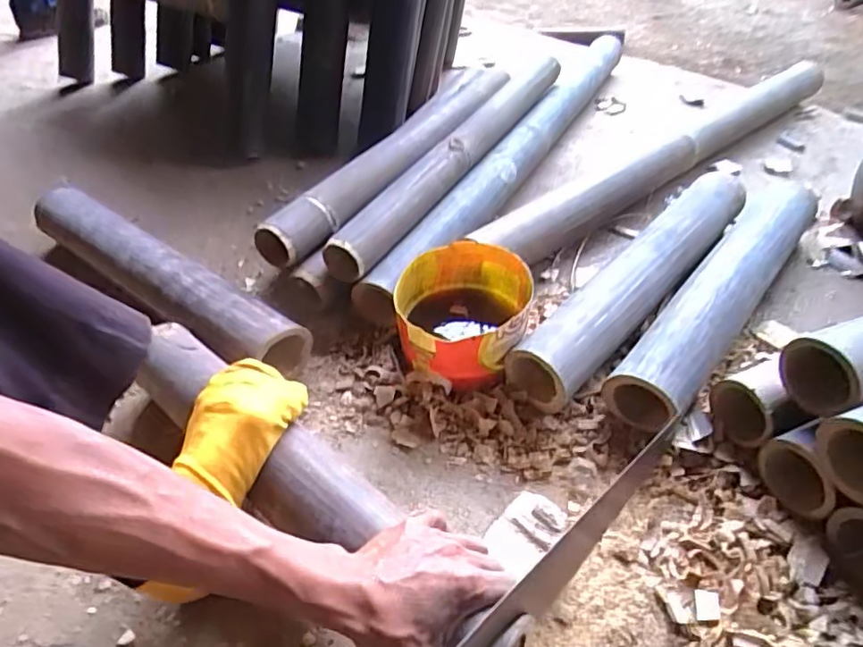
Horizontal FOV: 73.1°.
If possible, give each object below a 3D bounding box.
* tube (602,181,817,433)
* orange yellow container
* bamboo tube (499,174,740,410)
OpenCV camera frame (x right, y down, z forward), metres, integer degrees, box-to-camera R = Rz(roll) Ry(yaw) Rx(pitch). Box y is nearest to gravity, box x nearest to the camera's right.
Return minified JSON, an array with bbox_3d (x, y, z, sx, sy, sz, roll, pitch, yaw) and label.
[{"bbox_3d":[0.359,-0.047,0.707,0.079,0.072,0.461,31,53,27],"label":"tube"},{"bbox_3d":[0.034,-0.007,0.678,0.147,0.095,0.153,5,46,6],"label":"orange yellow container"},{"bbox_3d":[0.262,-0.060,0.722,0.082,0.080,0.464,34,55,30],"label":"bamboo tube"}]

